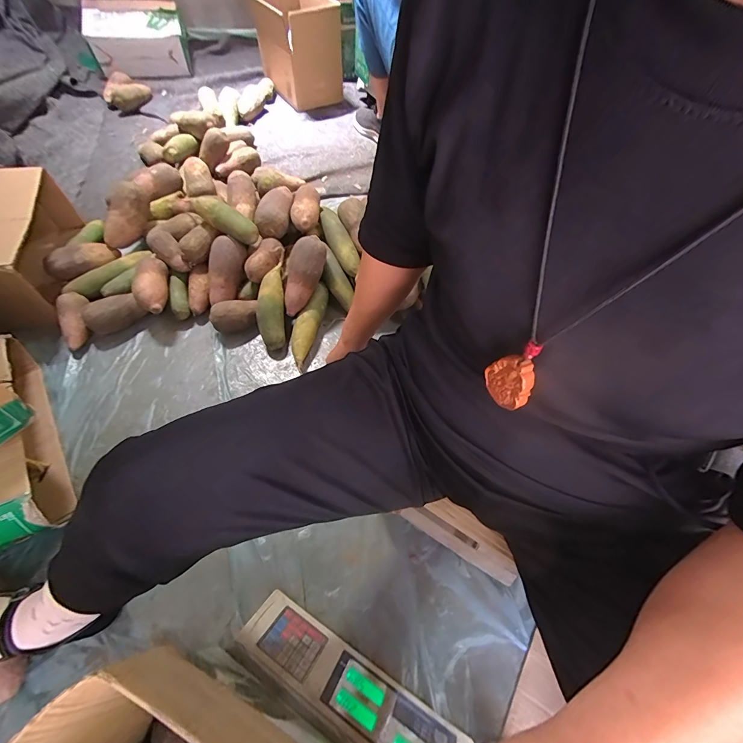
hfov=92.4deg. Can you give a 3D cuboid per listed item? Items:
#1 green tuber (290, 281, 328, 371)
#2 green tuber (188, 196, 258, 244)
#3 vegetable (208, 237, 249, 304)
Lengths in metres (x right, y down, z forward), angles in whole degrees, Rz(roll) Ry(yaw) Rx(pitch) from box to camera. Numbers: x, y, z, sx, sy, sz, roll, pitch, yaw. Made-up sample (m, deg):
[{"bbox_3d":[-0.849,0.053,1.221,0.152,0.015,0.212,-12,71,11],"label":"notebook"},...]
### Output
[{"bbox_3d":[-0.148,-0.106,0.812,0.059,0.068,0.208,12,58,3],"label":"green tuber"},{"bbox_3d":[-0.341,-0.354,0.816,0.175,0.061,0.048,31,61,14],"label":"green tuber"},{"bbox_3d":[-0.336,-0.230,0.823,0.067,0.053,0.154,11,89,2],"label":"vegetable"}]

